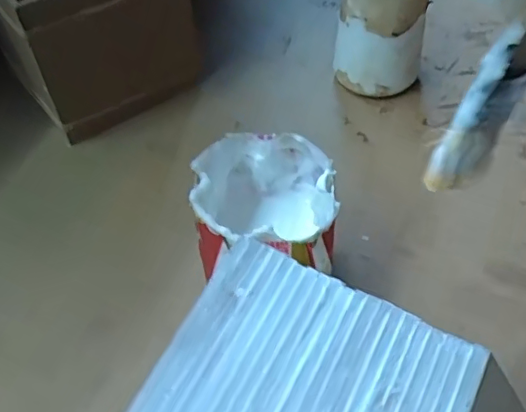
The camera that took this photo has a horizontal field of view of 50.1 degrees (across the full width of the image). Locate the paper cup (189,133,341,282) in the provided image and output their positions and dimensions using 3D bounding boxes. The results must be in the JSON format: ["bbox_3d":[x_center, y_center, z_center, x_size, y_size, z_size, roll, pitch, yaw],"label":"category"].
[{"bbox_3d":[0.001,0.012,0.293,0.064,0.079,0.065,-1,51,1],"label":"paper cup"}]

